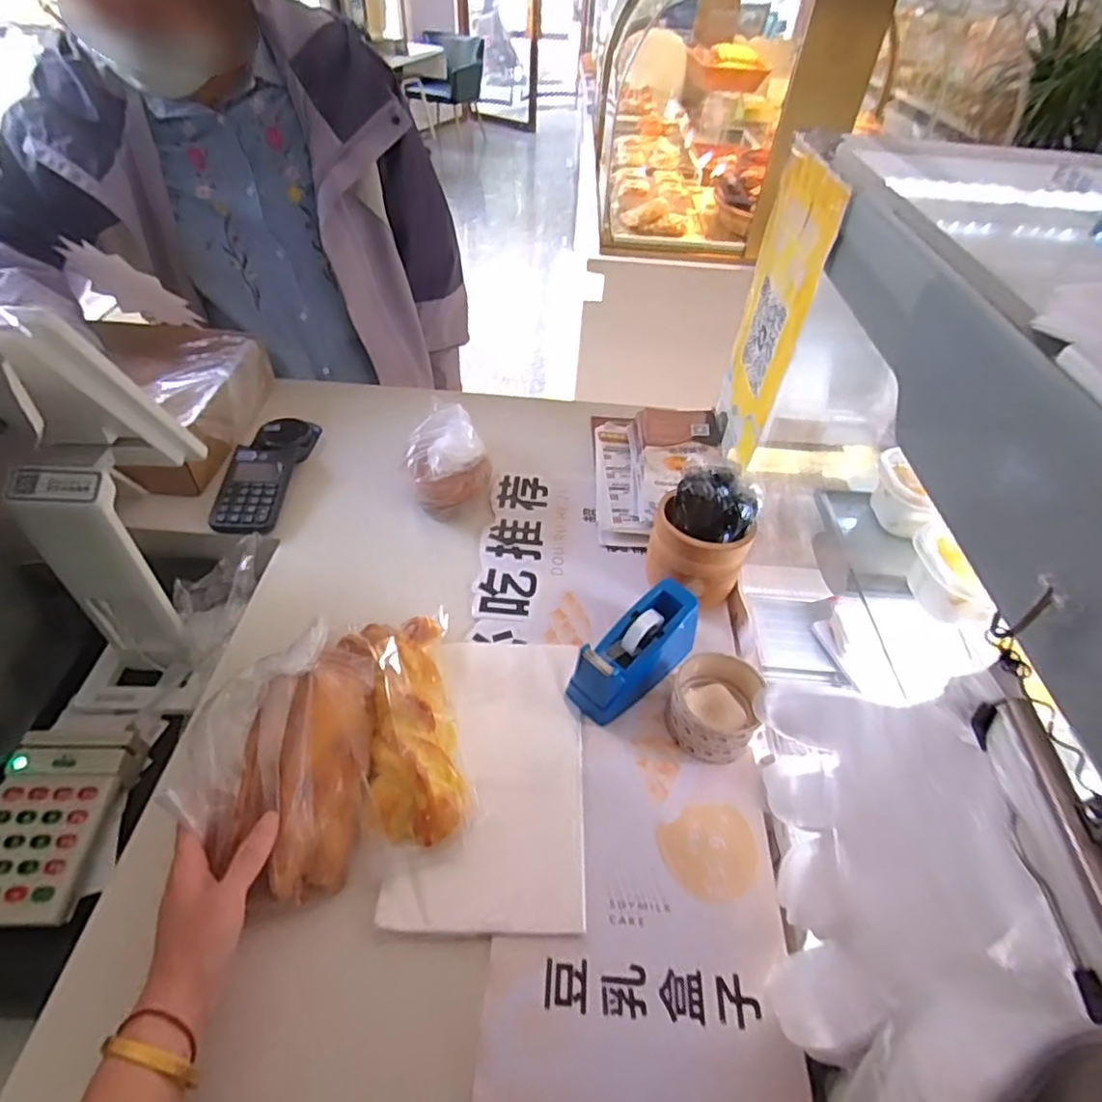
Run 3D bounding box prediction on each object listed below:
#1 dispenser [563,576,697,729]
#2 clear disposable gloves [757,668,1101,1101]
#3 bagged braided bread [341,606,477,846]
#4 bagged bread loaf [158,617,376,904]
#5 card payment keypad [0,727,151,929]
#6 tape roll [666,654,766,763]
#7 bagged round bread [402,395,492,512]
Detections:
[{"bbox_3d":[0.080,0.094,0.566,0.059,0.081,0.142,35,53,27],"label":"dispenser"},{"bbox_3d":[0.167,0.174,0.330,0.039,0.210,0.250,7,46,4],"label":"clear disposable gloves"},{"bbox_3d":[-0.125,0.141,0.532,0.083,0.051,0.221,-8,47,-11],"label":"bagged braided bread"},{"bbox_3d":[-0.210,0.151,0.470,0.124,0.076,0.198,-2,48,-7],"label":"bagged bread loaf"},{"bbox_3d":[-0.445,0.237,0.537,0.096,0.033,0.167,1,46,-2],"label":"card payment keypad"},{"bbox_3d":[0.147,0.142,0.552,0.077,0.050,0.087,20,48,15],"label":"tape roll"},{"bbox_3d":[-0.132,-0.111,0.750,0.100,0.087,0.129,-10,47,-13],"label":"bagged round bread"}]

